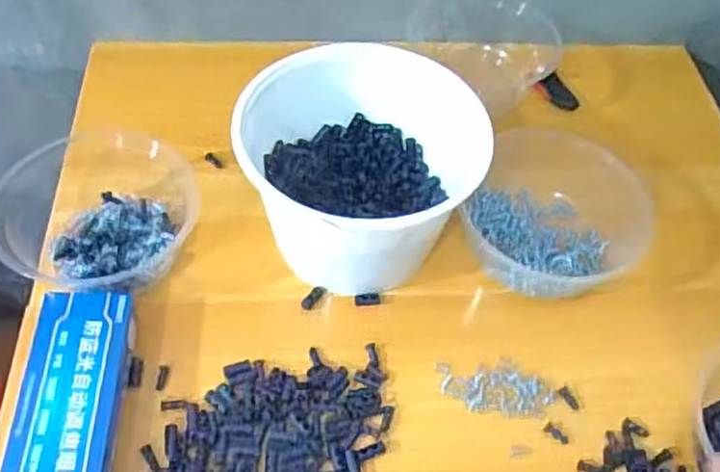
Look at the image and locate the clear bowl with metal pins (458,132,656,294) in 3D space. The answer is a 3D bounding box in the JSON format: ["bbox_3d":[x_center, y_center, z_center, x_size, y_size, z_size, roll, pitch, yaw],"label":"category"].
[{"bbox_3d":[0.145,-0.016,0.514,0.128,0.059,0.128,2,54,-3],"label":"clear bowl with metal pins"}]

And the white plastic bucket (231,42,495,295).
[{"bbox_3d":[-0.002,-0.046,0.495,0.158,0.109,0.141,-10,55,-11],"label":"white plastic bucket"}]

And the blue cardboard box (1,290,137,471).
[{"bbox_3d":[-0.175,0.115,0.413,0.057,0.030,0.176,-1,54,-5],"label":"blue cardboard box"}]

